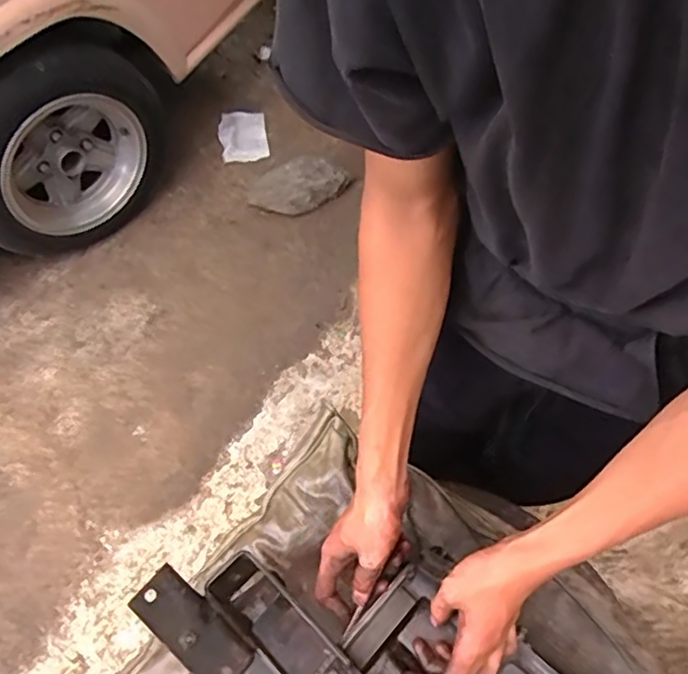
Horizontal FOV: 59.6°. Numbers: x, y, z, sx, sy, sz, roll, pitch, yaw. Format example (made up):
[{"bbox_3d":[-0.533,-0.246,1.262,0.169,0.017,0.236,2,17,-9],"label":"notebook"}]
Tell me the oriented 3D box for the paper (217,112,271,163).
[{"bbox_3d":[-0.295,-0.586,1.755,0.139,0.029,0.201,-8,62,-4],"label":"paper"}]

